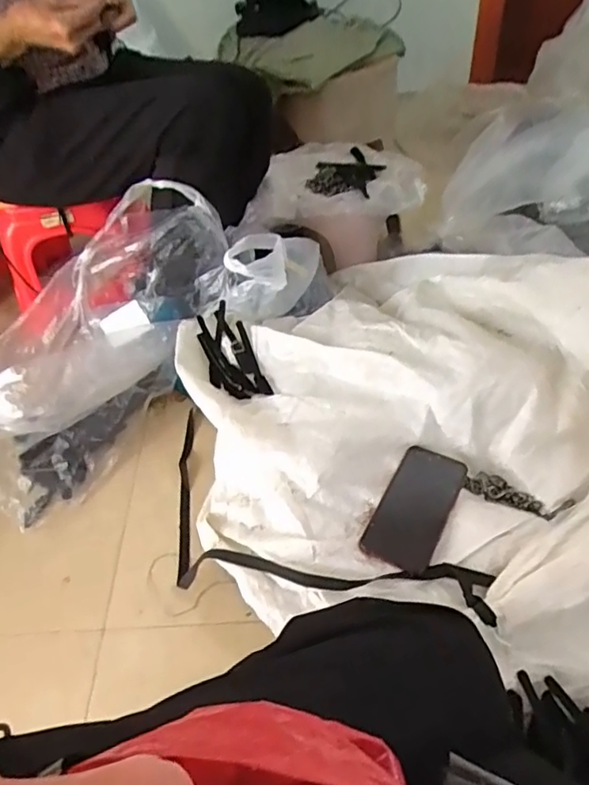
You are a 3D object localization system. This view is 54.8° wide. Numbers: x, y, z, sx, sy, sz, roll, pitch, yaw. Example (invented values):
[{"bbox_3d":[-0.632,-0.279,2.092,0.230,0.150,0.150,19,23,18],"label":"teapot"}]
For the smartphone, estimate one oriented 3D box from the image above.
[{"bbox_3d":[0.146,0.133,0.671,0.076,0.016,0.169,20,51,23],"label":"smartphone"}]

